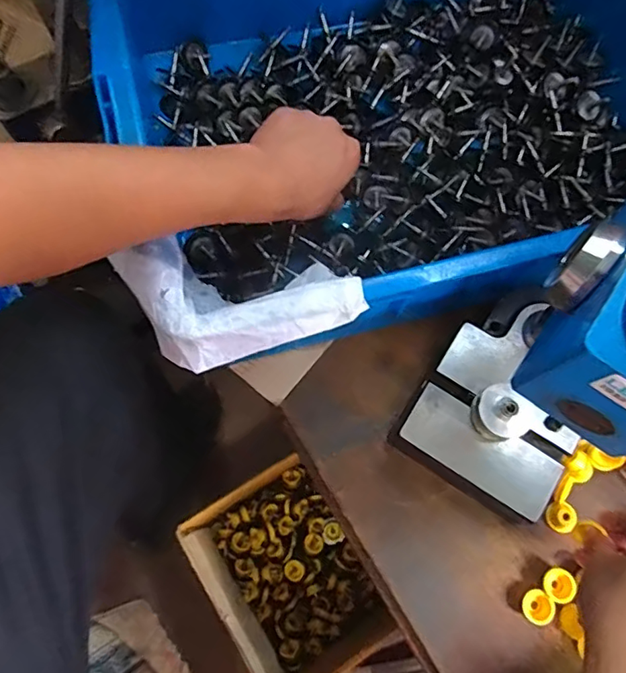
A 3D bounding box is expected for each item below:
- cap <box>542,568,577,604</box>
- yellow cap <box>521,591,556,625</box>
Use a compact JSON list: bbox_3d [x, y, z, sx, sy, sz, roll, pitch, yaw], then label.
[{"bbox_3d":[0.197,0.200,0.422,0.022,0.012,0.025,16,72,5],"label":"cap"},{"bbox_3d":[0.180,0.217,0.421,0.023,0.012,0.024,0,72,0],"label":"yellow cap"}]

